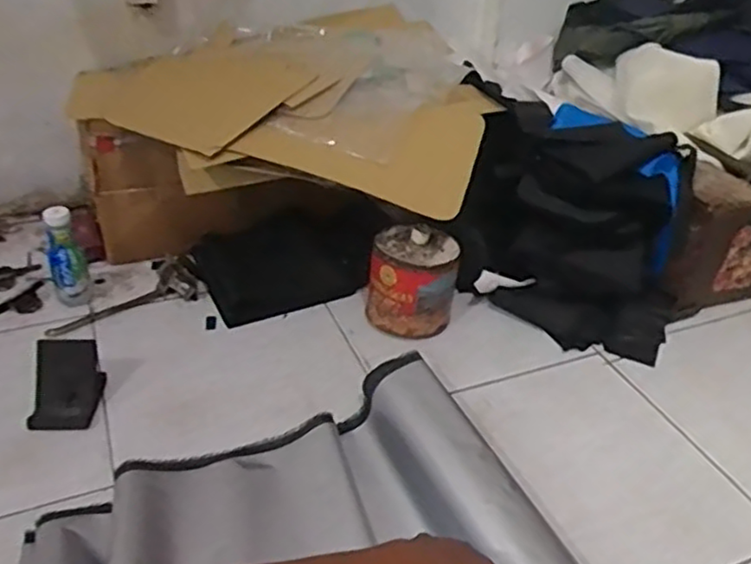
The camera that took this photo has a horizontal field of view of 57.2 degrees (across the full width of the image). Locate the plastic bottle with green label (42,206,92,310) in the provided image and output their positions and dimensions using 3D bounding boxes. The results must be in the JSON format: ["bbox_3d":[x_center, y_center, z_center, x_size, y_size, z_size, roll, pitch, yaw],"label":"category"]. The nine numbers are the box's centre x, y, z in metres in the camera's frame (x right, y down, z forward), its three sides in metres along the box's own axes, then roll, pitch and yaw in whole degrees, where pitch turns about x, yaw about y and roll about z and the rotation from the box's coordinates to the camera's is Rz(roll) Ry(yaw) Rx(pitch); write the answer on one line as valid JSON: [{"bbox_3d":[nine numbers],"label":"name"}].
[{"bbox_3d":[-0.516,-0.044,1.145,0.056,0.153,0.063,-19,40,-28],"label":"plastic bottle with green label"}]

